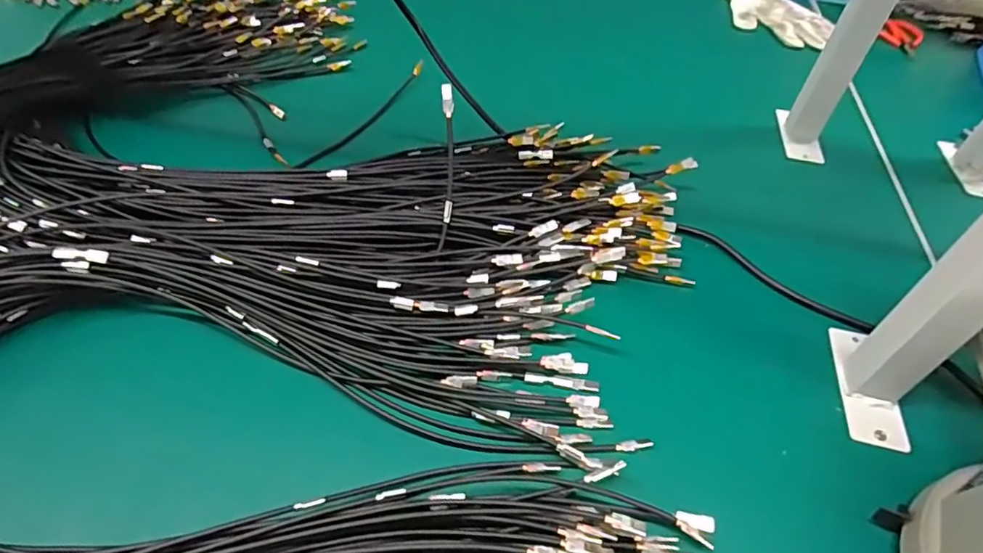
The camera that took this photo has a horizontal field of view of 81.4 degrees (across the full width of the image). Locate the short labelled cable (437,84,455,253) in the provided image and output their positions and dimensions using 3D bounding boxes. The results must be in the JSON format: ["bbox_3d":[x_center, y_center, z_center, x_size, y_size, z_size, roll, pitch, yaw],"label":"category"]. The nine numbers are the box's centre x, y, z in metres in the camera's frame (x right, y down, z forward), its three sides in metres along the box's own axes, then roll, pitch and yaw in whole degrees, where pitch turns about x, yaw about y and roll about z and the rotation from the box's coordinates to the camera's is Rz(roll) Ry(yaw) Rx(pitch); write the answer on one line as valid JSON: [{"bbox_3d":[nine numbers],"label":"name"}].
[{"bbox_3d":[-0.035,-0.084,0.455,0.005,0.128,0.016,12,15,39],"label":"short labelled cable"}]

